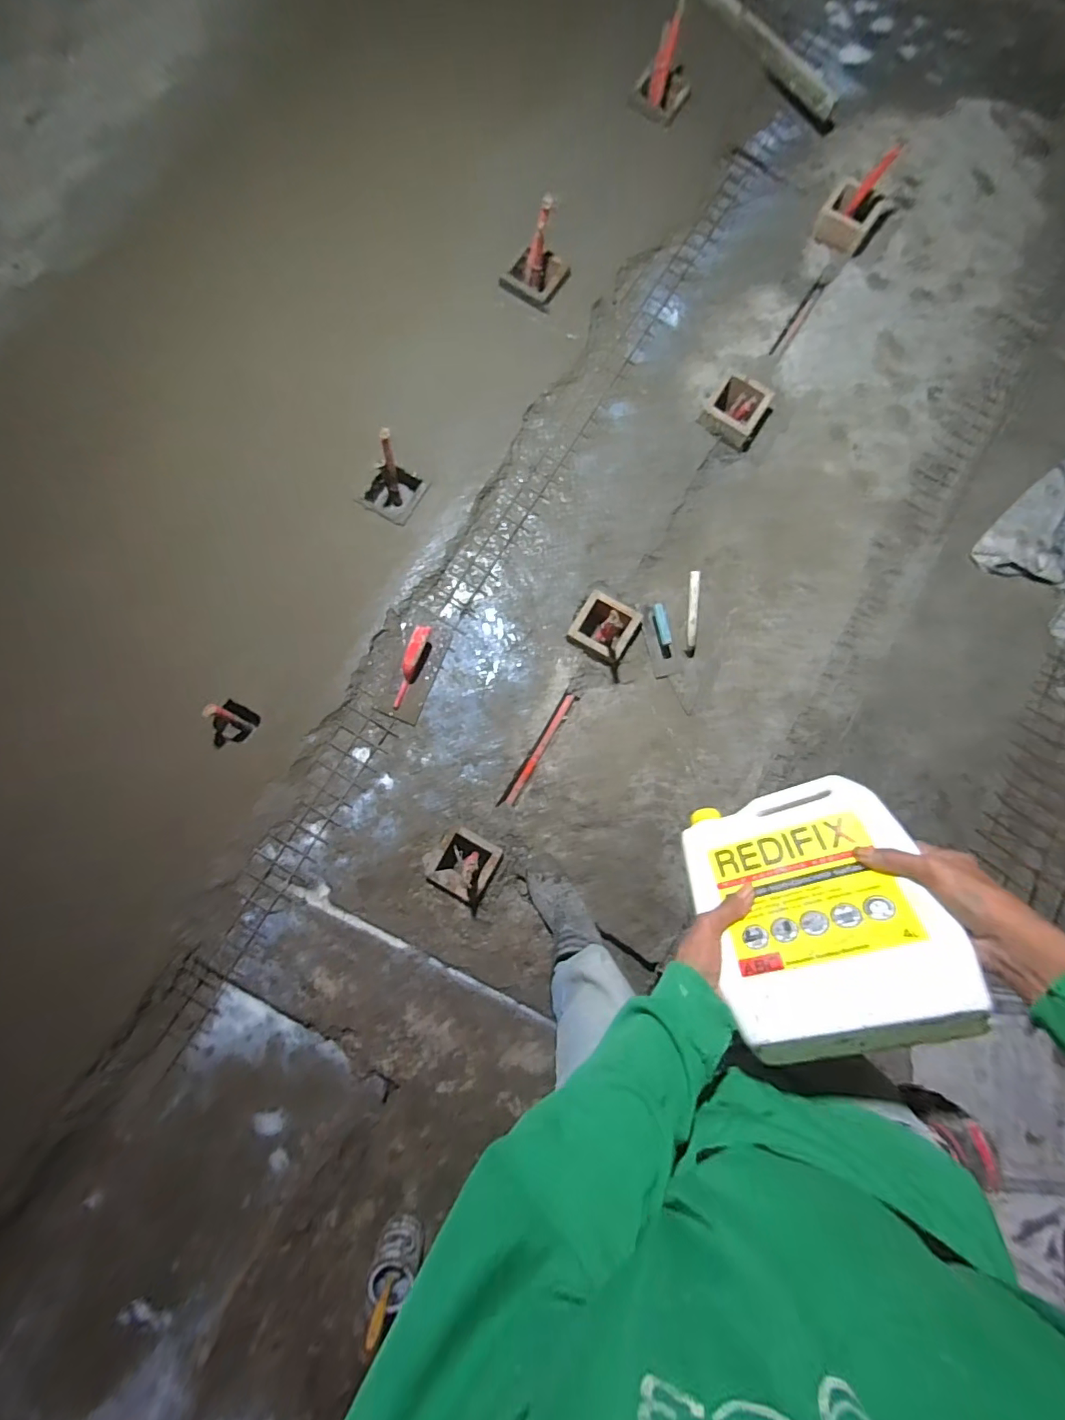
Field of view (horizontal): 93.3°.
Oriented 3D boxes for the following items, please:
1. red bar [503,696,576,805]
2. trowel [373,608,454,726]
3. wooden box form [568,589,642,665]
[{"bbox_3d":[0.022,0.110,1.421,0.026,0.027,0.344,30,83,1],"label":"red bar"},{"bbox_3d":[-0.321,-0.122,1.346,0.130,0.076,0.300,23,84,-2],"label":"trowel"},{"bbox_3d":[0.203,-0.226,1.391,0.169,0.046,0.163,32,83,1],"label":"wooden box form"}]

